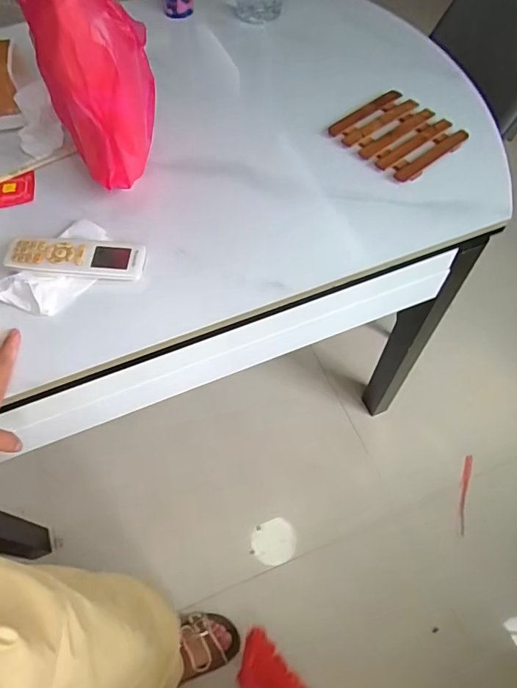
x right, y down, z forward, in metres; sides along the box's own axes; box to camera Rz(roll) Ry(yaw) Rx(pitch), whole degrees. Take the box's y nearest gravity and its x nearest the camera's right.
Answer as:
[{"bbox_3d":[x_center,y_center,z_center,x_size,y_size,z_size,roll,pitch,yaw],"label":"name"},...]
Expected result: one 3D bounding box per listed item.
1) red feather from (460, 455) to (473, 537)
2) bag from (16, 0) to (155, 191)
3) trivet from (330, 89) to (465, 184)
[{"bbox_3d":[0.522,0.382,1.181,0.025,0.012,0.194,10,79,6],"label":"red feather"},{"bbox_3d":[-0.182,-0.306,0.560,0.124,0.234,0.146,-21,62,-11],"label":"bag"},{"bbox_3d":[0.202,-0.307,0.681,0.141,0.012,0.152,-37,66,-19],"label":"trivet"}]

